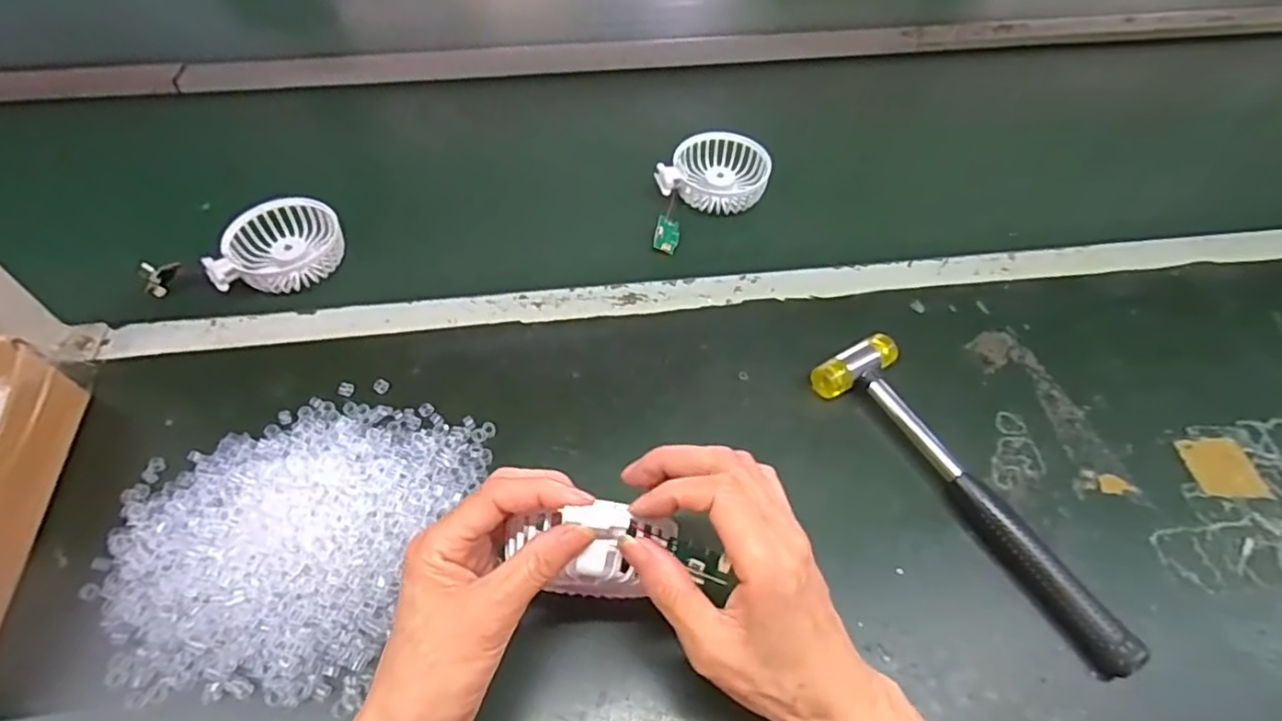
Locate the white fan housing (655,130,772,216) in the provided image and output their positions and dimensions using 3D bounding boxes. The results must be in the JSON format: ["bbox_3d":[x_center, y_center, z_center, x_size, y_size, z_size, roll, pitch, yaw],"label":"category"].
[{"bbox_3d":[0.072,-0.178,0.615,0.092,0.029,0.083,22,57,14],"label":"white fan housing"}]

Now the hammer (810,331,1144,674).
[{"bbox_3d":[0.216,0.078,0.418,0.059,0.031,0.238,-31,60,-21],"label":"hammer"}]

